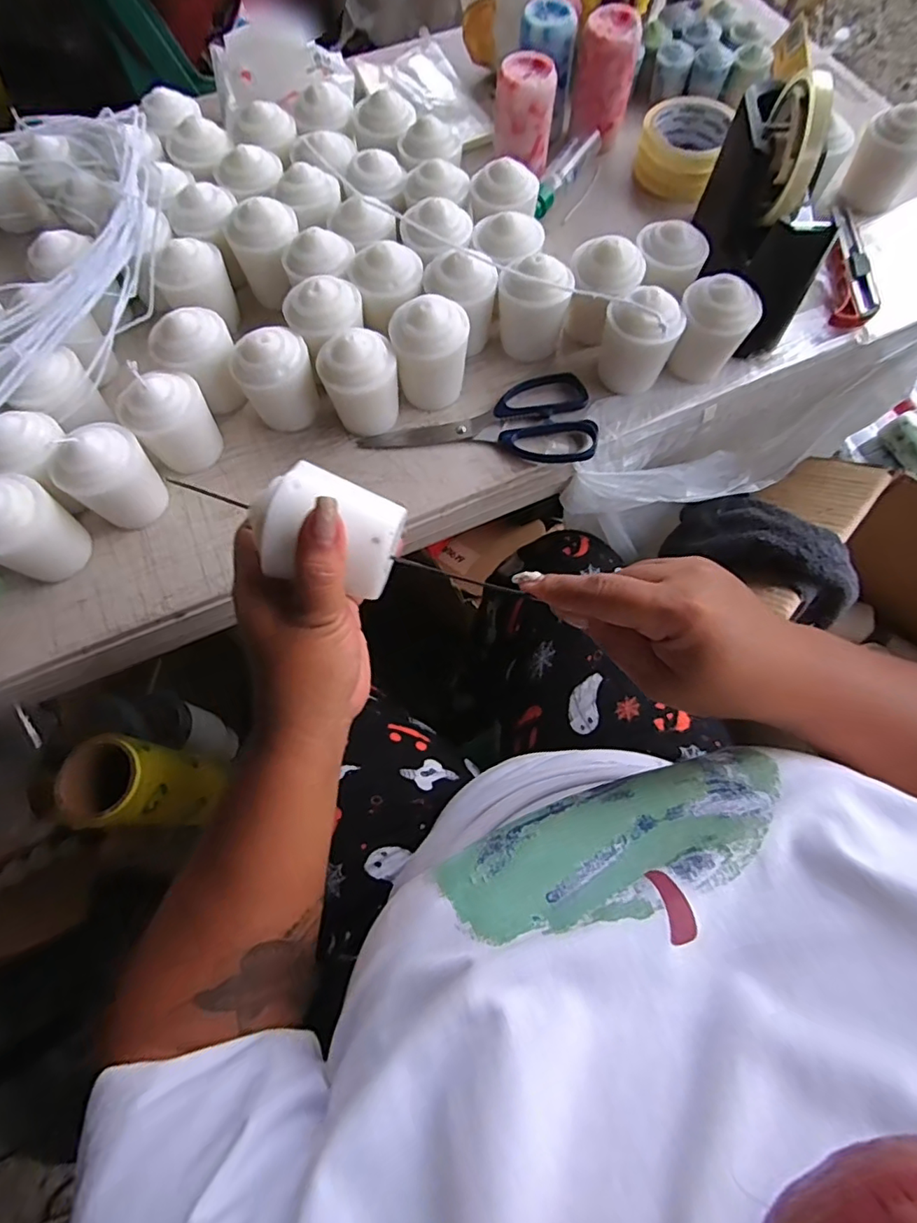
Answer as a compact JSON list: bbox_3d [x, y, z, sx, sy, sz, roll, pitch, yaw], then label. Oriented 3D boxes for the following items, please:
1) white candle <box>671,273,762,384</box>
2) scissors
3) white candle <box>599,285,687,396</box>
[{"bbox_3d":[0.193,-0.215,0.427,0.056,0.069,0.054,25,72,9],"label":"white candle"},{"bbox_3d":[0.018,-0.157,0.442,0.184,0.010,0.076,1,69,1],"label":"scissors"},{"bbox_3d":[0.137,-0.206,0.423,0.056,0.068,0.044,20,71,8],"label":"white candle"}]

